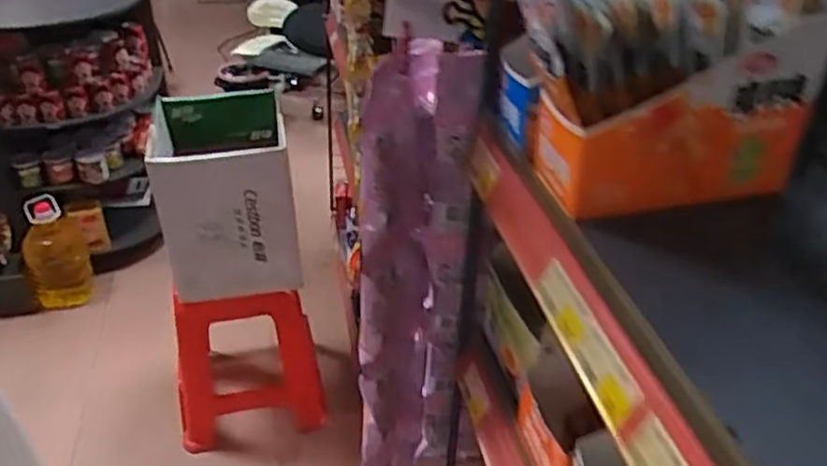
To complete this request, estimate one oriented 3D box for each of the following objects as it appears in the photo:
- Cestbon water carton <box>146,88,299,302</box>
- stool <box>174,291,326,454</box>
[{"bbox_3d":[-0.386,-0.091,1.434,0.242,0.295,0.342,-8,35,-13],"label":"Cestbon water carton"},{"bbox_3d":[-0.397,0.228,1.625,0.318,0.381,0.338,-7,35,-12],"label":"stool"}]

